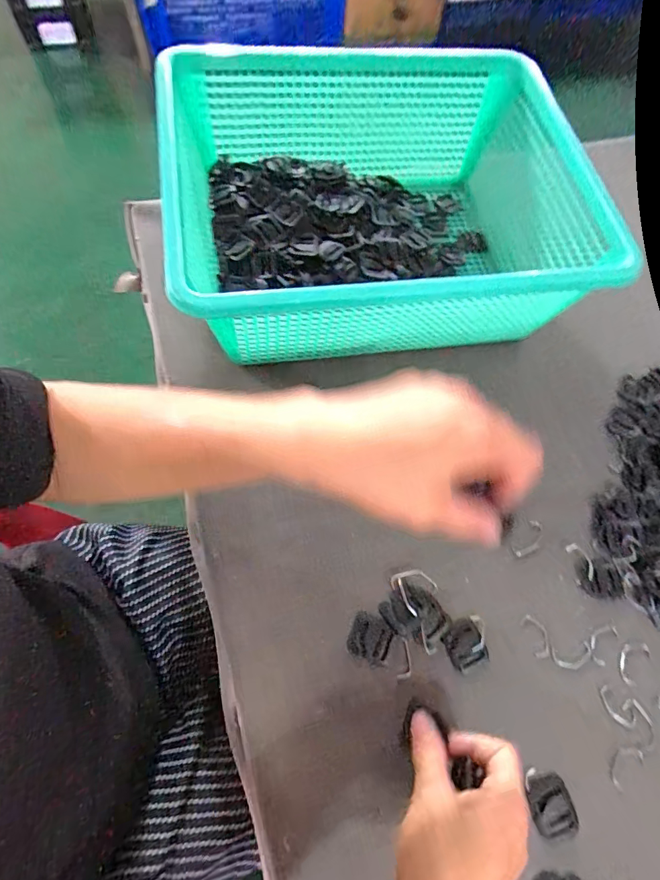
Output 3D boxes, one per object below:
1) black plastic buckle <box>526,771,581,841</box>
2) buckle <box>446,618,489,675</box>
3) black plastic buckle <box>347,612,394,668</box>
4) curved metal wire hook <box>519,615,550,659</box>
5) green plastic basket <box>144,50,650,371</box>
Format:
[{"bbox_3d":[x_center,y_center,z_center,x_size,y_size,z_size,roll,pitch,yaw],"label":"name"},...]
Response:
[{"bbox_3d":[0.161,0.264,0.306,0.029,0.006,0.038,-9,69,-6],"label":"black plastic buckle"},{"bbox_3d":[0.109,0.164,0.340,0.030,0.004,0.036,-17,70,-9],"label":"buckle"},{"bbox_3d":[0.032,0.159,0.338,0.033,0.005,0.031,28,70,8],"label":"black plastic buckle"},{"bbox_3d":[0.172,0.162,0.351,0.019,0.004,0.033,-19,71,-10],"label":"curved metal wire hook"},{"bbox_3d":[0.040,-0.228,0.430,0.383,0.132,0.317,-4,69,-8],"label":"green plastic basket"}]

